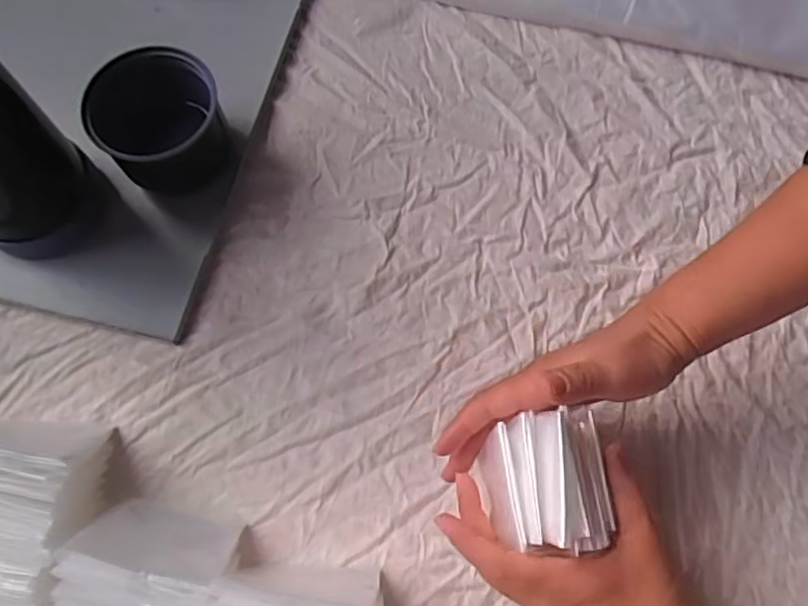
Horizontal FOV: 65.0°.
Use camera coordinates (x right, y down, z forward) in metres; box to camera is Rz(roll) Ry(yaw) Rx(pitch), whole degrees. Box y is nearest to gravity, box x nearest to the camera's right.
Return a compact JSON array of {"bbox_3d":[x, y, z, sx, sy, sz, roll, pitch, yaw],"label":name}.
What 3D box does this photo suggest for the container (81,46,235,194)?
[{"bbox_3d":[-0.177,-0.129,0.472,0.089,0.072,0.082,0,70,0],"label":"container"}]

